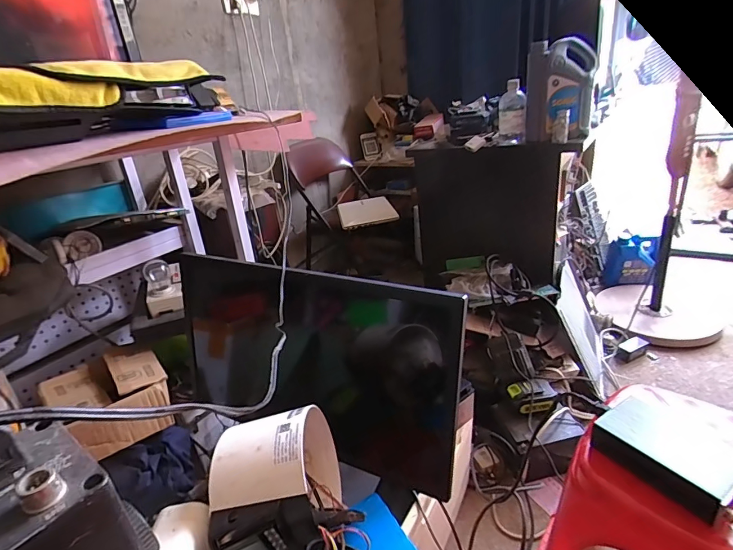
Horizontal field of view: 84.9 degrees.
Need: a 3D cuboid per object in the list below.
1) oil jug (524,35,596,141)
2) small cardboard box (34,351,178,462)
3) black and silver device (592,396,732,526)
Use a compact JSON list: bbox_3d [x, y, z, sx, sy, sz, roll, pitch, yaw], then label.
[{"bbox_3d":[0.546,-0.523,1.138,0.171,0.259,0.130,6,27,25],"label":"oil jug"},{"bbox_3d":[-0.554,0.272,0.872,0.218,0.106,0.252,-22,29,-33],"label":"small cardboard box"},{"bbox_3d":[0.410,0.244,0.537,0.103,0.052,0.172,-18,27,-25],"label":"black and silver device"}]

